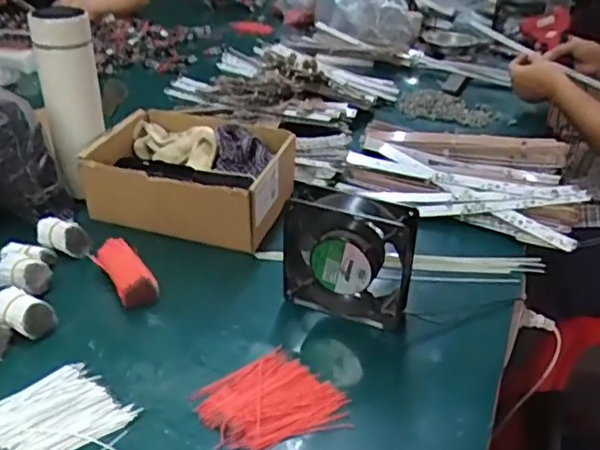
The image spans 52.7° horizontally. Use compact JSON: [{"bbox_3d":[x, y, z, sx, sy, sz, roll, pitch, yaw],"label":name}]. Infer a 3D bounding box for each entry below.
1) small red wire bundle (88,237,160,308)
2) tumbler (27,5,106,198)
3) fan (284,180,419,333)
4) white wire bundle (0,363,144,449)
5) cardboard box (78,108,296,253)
[{"bbox_3d":[-0.181,0.046,0.623,0.036,0.021,0.092,-18,37,-33],"label":"small red wire bundle"},{"bbox_3d":[-0.275,-0.144,0.731,0.064,0.213,0.066,-8,32,-20],"label":"tumbler"},{"bbox_3d":[0.046,0.028,0.579,0.123,0.118,0.039,15,32,18],"label":"fan"},{"bbox_3d":[-0.190,0.151,0.471,0.104,0.009,0.096,25,36,32],"label":"white wire bundle"},{"bbox_3d":[-0.131,-0.066,0.746,0.224,0.073,0.172,11,31,12],"label":"cardboard box"}]

